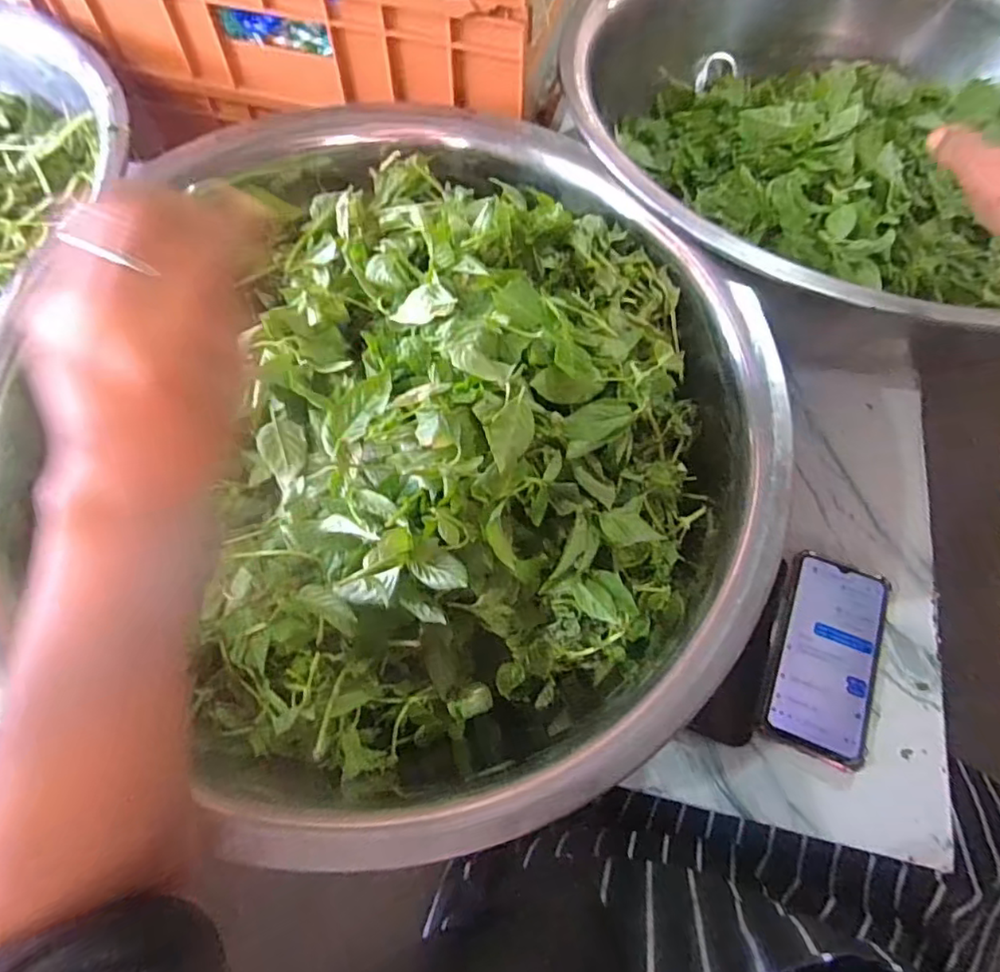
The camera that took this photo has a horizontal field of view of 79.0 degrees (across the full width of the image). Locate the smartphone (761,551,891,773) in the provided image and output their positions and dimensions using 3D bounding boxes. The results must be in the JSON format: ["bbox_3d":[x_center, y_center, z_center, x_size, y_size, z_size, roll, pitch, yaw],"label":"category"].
[{"bbox_3d":[0.274,0.138,0.504,0.083,0.011,0.167,23,65,9],"label":"smartphone"}]

